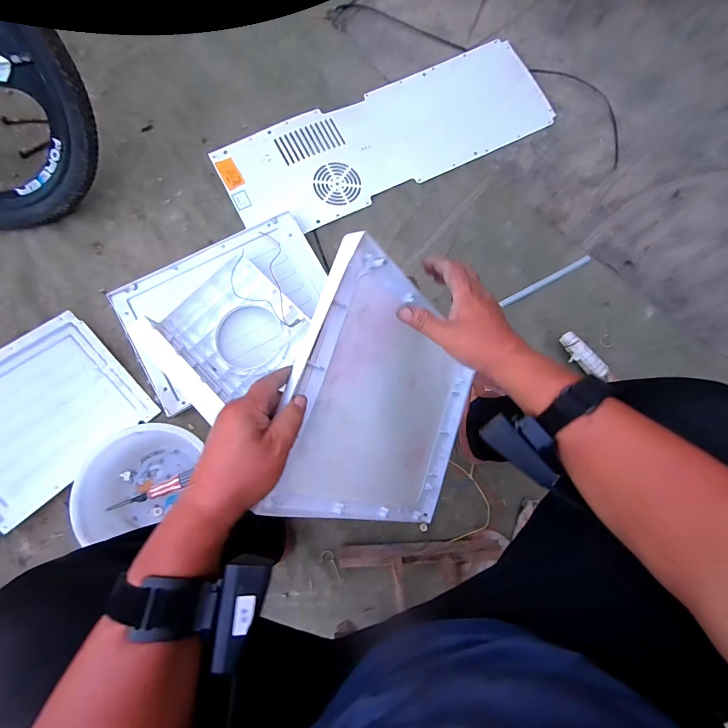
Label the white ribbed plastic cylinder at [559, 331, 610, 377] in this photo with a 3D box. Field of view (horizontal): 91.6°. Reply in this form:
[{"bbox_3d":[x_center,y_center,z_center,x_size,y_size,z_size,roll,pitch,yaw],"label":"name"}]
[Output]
[{"bbox_3d":[0.480,-0.019,0.779,0.039,0.028,0.116,-29,65,-6],"label":"white ribbed plastic cylinder"}]

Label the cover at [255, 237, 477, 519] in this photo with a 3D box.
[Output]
[{"bbox_3d":[0.040,0.057,0.483,0.025,0.351,0.299,13,77,42],"label":"cover"}]

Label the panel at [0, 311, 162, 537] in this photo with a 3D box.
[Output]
[{"bbox_3d":[-0.656,0.103,0.708,0.353,0.038,0.288,-41,96,-22],"label":"panel"}]

